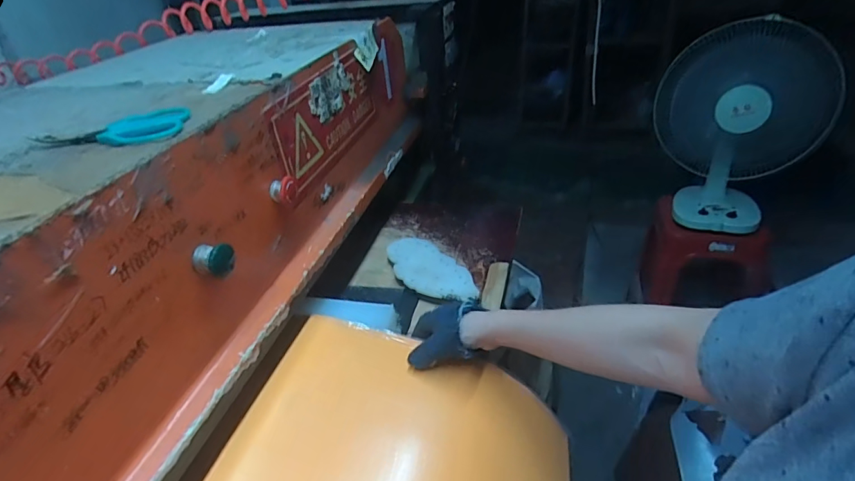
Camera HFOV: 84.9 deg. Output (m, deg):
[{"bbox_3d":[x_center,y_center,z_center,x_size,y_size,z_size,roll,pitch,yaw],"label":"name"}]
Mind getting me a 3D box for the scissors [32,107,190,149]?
[{"bbox_3d":[-0.335,-0.112,0.487,0.153,0.009,0.083,-12,34,-8],"label":"scissors"}]

